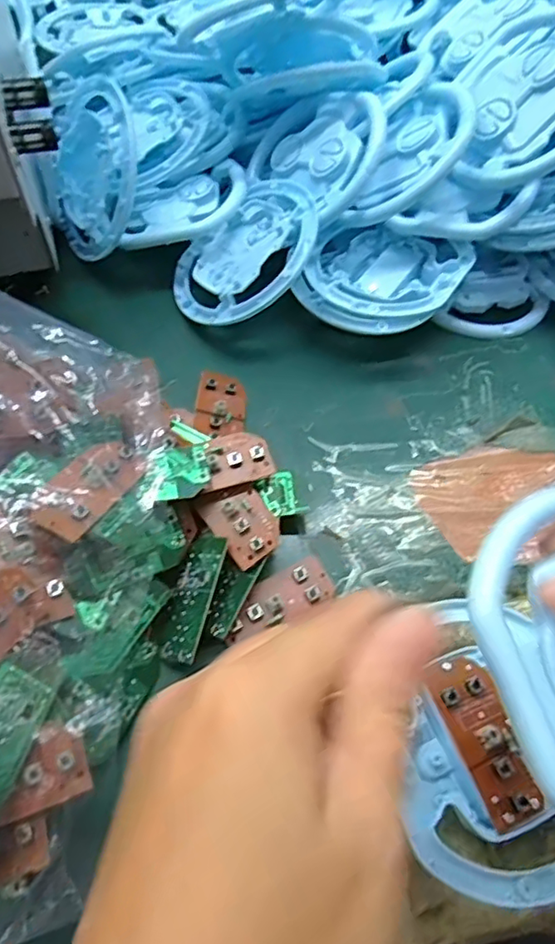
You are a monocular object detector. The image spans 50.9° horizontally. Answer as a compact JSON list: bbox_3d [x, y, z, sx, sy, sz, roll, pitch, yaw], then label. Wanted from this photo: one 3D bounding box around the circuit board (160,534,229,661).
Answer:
[{"bbox_3d":[-0.041,0.059,0.279,0.025,0.004,0.060,-4,59,36],"label":"circuit board"}]

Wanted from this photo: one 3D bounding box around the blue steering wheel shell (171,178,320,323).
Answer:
[{"bbox_3d":[-0.020,-0.137,0.370,0.103,0.011,0.088,-39,54,12],"label":"blue steering wheel shell"}]

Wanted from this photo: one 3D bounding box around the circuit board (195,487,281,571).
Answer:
[{"bbox_3d":[-0.017,0.024,0.292,0.029,0.010,0.041,-31,68,-19],"label":"circuit board"}]

